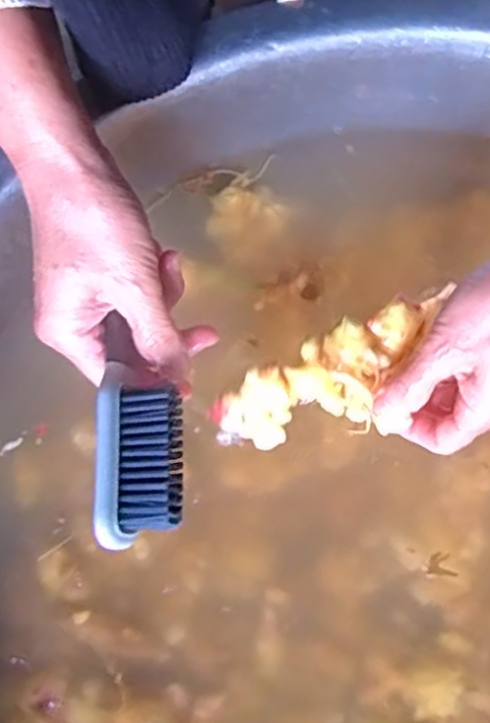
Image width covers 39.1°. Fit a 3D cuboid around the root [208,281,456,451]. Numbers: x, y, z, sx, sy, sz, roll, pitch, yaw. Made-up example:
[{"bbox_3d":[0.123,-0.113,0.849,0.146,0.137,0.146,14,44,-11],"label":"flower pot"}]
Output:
[{"bbox_3d":[0.049,0.008,0.383,0.142,0.029,0.044,-31,80,7],"label":"root"}]

